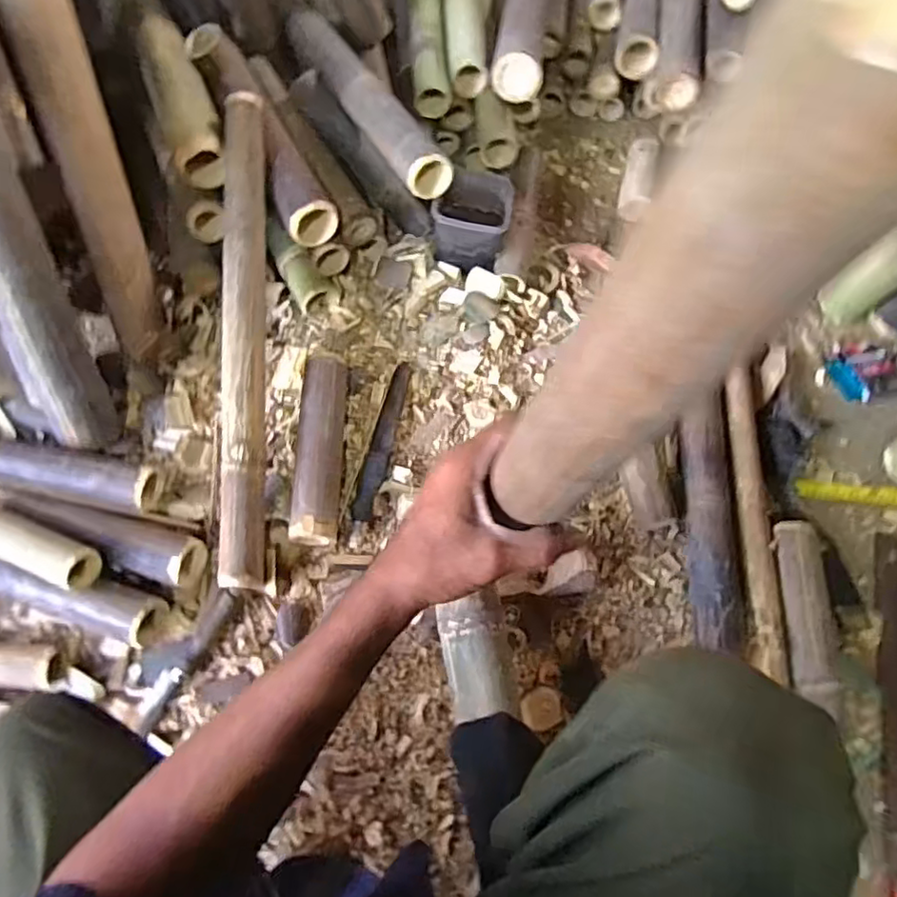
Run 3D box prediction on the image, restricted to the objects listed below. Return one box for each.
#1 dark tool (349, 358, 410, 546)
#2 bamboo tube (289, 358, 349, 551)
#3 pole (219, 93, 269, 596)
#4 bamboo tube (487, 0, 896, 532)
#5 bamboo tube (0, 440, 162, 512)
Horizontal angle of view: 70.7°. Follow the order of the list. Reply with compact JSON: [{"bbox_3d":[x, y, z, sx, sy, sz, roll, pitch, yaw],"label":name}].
[{"bbox_3d":[-0.093,-0.001,0.873,0.033,0.012,0.286,11,65,4],"label":"dark tool"},{"bbox_3d":[-0.169,-0.003,0.842,0.056,0.061,0.258,1,64,-1],"label":"bamboo tube"},{"bbox_3d":[-0.266,-0.159,0.821,0.058,0.043,0.652,-2,81,-2],"label":"pole"},{"bbox_3d":[0.067,-0.025,0.247,0.039,0.314,0.041,-30,76,-19],"label":"bamboo tube"},{"bbox_3d":[-0.510,0.032,0.824,0.273,0.068,0.069,11,64,4],"label":"bamboo tube"}]

